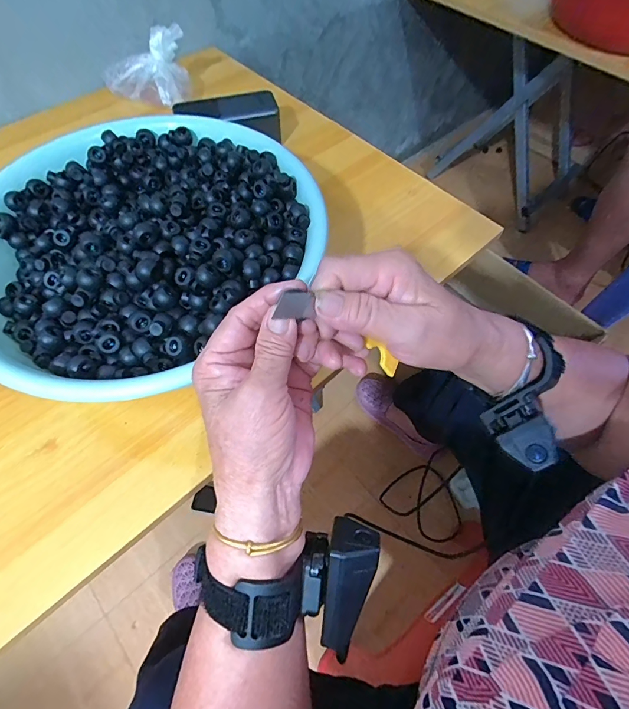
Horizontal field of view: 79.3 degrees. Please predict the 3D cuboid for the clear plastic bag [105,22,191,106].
[{"bbox_3d":[-0.230,-0.381,0.503,0.116,0.062,0.057,-3,60,-4],"label":"clear plastic bag"}]

